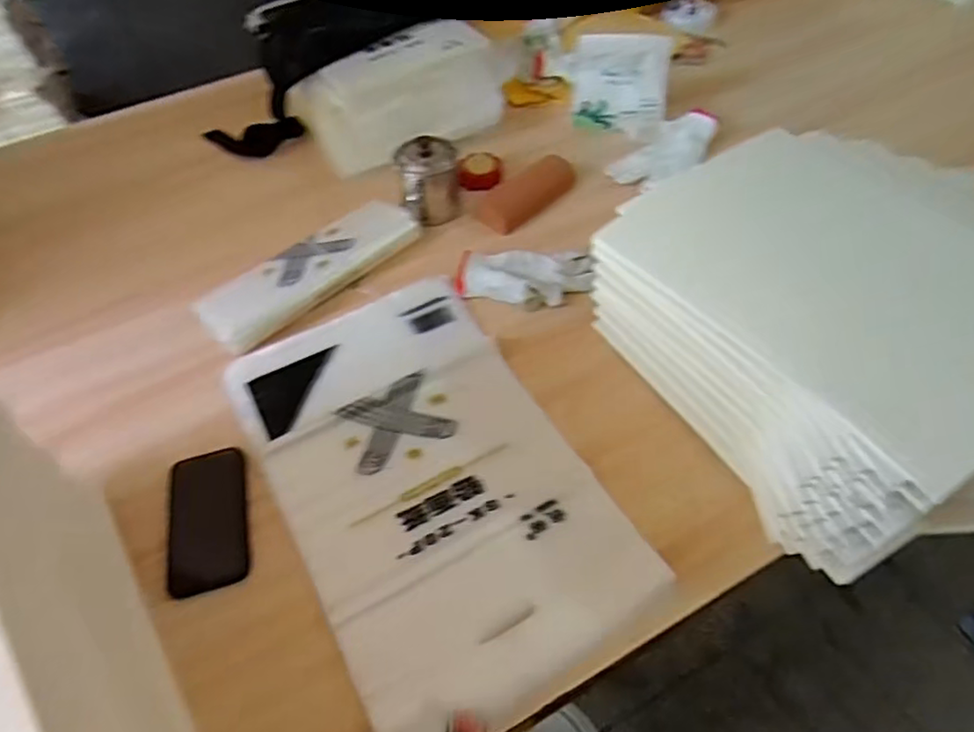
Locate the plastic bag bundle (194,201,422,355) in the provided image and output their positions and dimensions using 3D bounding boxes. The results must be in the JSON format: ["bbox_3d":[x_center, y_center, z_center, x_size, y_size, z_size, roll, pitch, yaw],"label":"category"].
[{"bbox_3d":[-0.224,-0.129,0.827,0.293,0.041,0.100,-39,59,-24],"label":"plastic bag bundle"}]

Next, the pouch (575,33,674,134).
[{"bbox_3d":[0.204,-0.433,0.987,0.141,0.140,0.028,7,11,19],"label":"pouch"}]

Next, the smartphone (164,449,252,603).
[{"bbox_3d":[-0.281,0.151,0.646,0.074,0.012,0.151,-12,52,-6],"label":"smartphone"}]

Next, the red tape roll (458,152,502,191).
[{"bbox_3d":[-0.010,-0.298,0.976,0.061,0.026,0.068,4,52,7],"label":"red tape roll"}]

